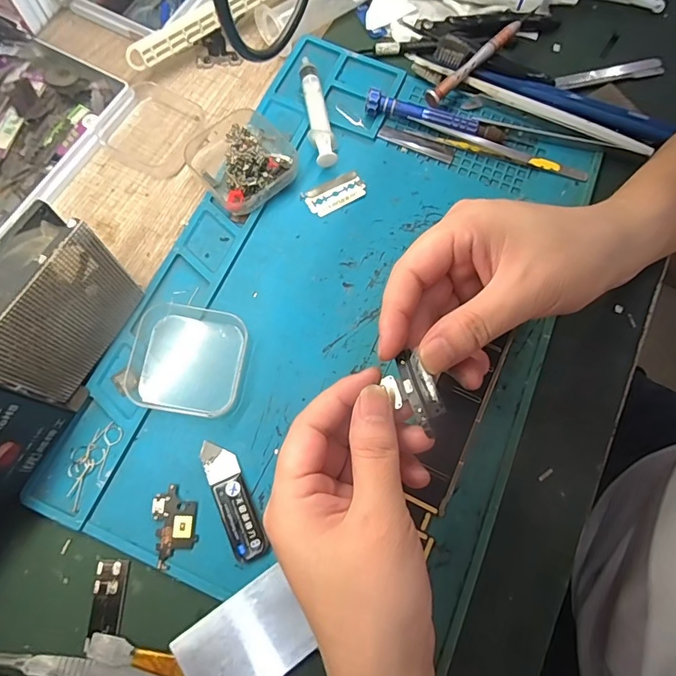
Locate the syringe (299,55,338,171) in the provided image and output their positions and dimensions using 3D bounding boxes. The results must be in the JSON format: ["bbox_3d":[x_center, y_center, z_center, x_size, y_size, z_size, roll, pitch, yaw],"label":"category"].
[{"bbox_3d":[-0.014,-0.163,0.329,0.019,0.016,0.087,-6,73,-3],"label":"syringe"}]

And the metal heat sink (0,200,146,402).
[{"bbox_3d":[-0.148,-0.013,0.242,0.028,0.085,0.079,25,73,6],"label":"metal heat sink"}]

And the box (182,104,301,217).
[{"bbox_3d":[-0.064,-0.122,0.314,0.062,0.024,0.062,-41,78,-13],"label":"box"}]

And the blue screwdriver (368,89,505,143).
[{"bbox_3d":[0.071,-0.159,0.330,0.103,0.016,0.016,15,73,3],"label":"blue screwdriver"}]

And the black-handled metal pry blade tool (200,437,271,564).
[{"bbox_3d":[-0.059,0.089,0.256,0.019,0.004,0.066,-24,74,-9],"label":"black-handled metal pry blade tool"}]

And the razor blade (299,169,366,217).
[{"bbox_3d":[-0.002,-0.101,0.319,0.042,0.004,0.023,-28,75,-10],"label":"razor blade"}]

